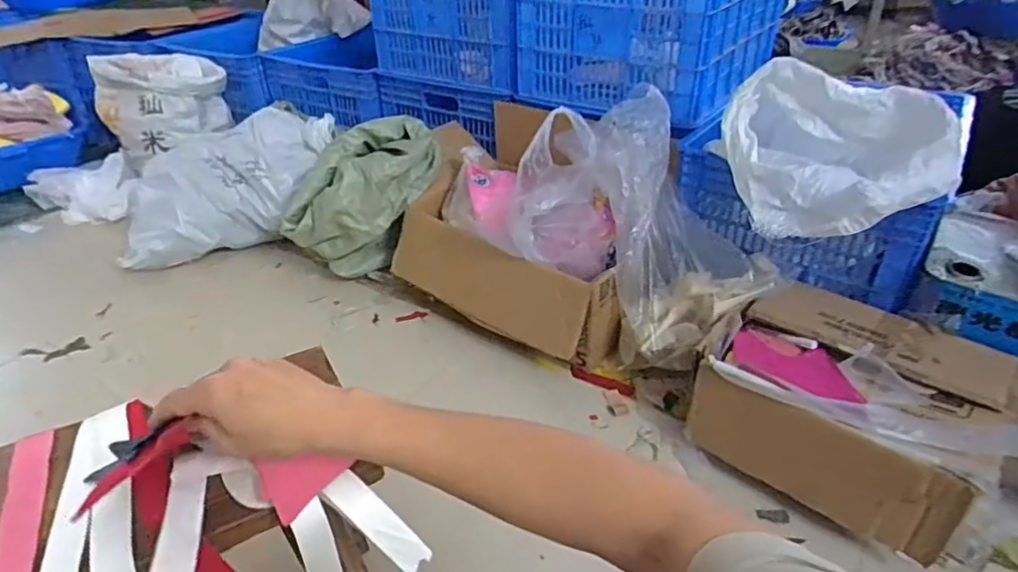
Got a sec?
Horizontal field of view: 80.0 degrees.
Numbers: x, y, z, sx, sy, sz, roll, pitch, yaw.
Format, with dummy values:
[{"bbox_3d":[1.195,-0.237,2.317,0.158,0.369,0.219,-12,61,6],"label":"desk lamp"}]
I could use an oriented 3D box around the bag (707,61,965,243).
[{"bbox_3d":[0.517,-0.220,1.002,0.239,0.195,0.350,-29,42,-33],"label":"bag"}]

